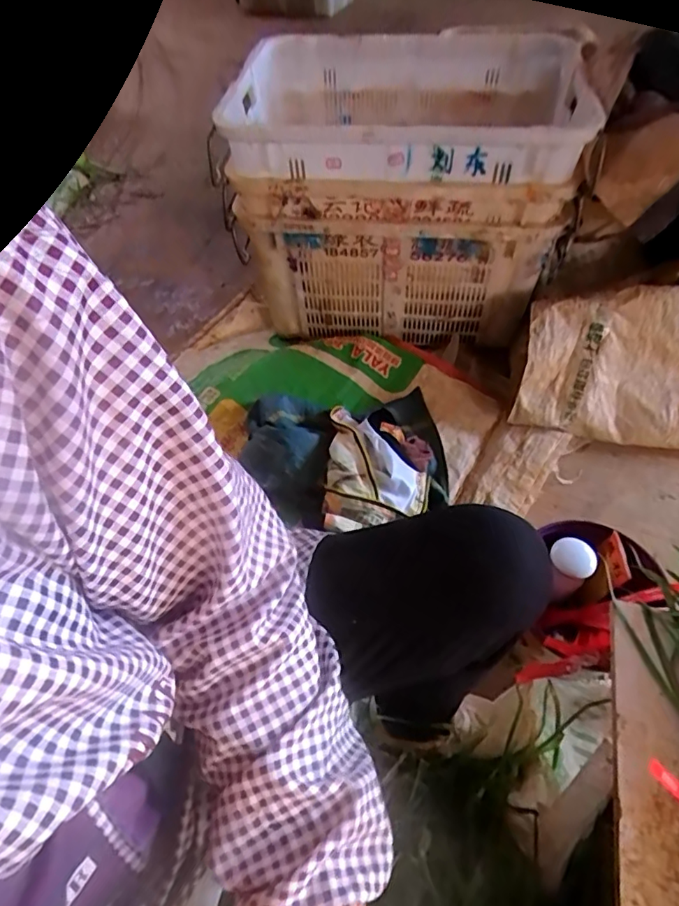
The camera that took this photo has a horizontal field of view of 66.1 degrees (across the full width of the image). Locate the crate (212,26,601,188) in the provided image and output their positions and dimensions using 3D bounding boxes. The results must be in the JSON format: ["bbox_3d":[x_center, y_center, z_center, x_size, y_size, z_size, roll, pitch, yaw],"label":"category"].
[{"bbox_3d":[0.108,-0.601,0.899,0.580,0.156,0.355,9,54,10],"label":"crate"}]

